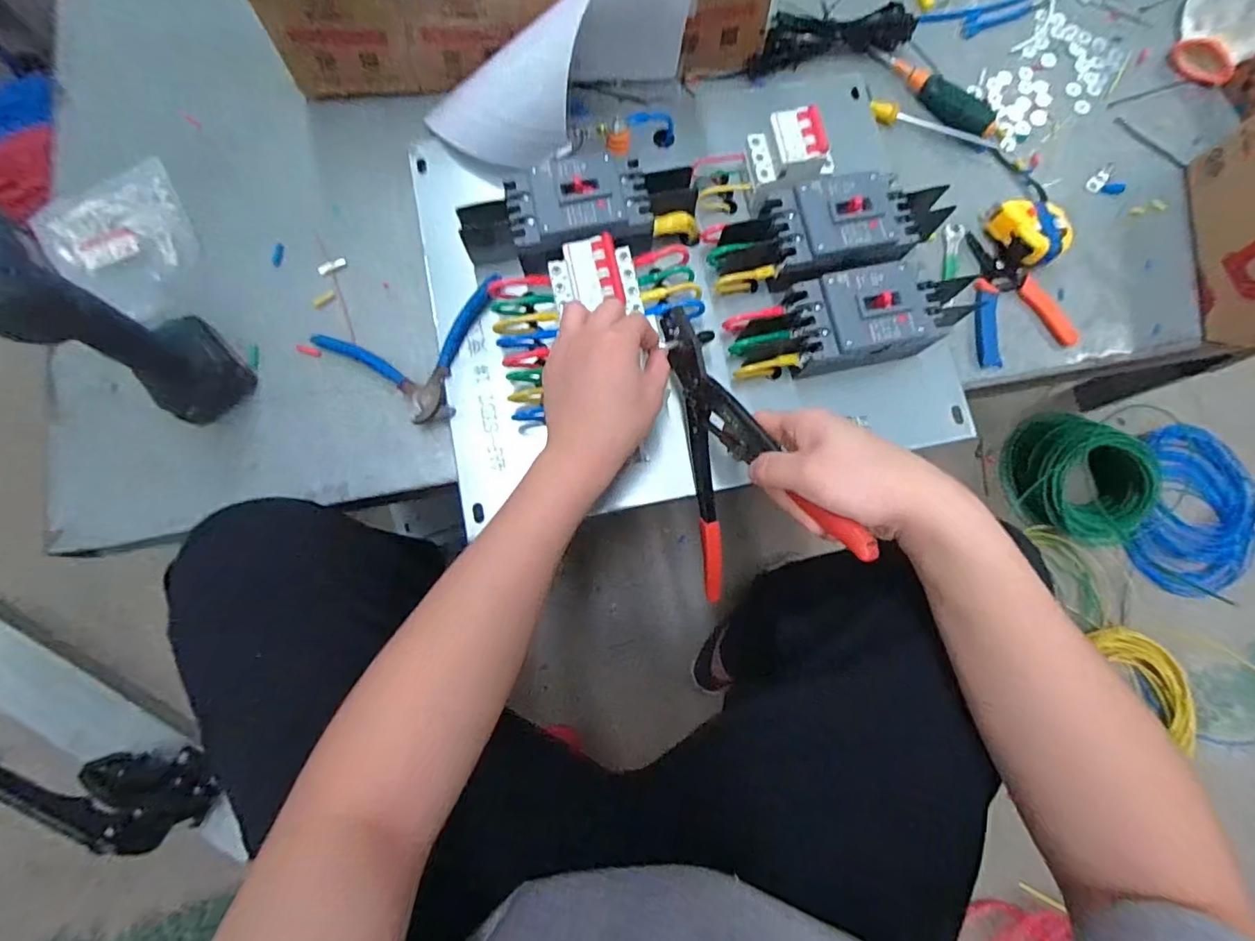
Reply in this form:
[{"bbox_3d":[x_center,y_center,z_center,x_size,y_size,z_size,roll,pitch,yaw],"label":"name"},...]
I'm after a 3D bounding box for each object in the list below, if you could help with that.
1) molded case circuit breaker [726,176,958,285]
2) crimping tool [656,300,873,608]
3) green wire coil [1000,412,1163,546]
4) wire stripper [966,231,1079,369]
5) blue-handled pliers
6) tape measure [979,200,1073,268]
[{"bbox_3d":[0.199,-0.227,0.521,0.235,0.072,0.087,-13,80,-5],"label":"molded case circuit breaker"},{"bbox_3d":[0.090,-0.026,0.446,0.067,0.206,0.241,-11,78,-4],"label":"crimping tool"},{"bbox_3d":[0.788,0.018,0.942,0.210,0.111,0.197,1,79,-3],"label":"green wire coil"},{"bbox_3d":[0.420,-0.184,0.576,0.107,0.016,0.152,-1,77,-2],"label":"wire stripper"},{"bbox_3d":[-0.201,-0.104,0.510,0.188,0.030,0.121,-13,80,-5],"label":"blue-handled pliers"},{"bbox_3d":[0.429,-0.254,0.575,0.071,0.035,0.076,-14,78,-4],"label":"tape measure"}]

